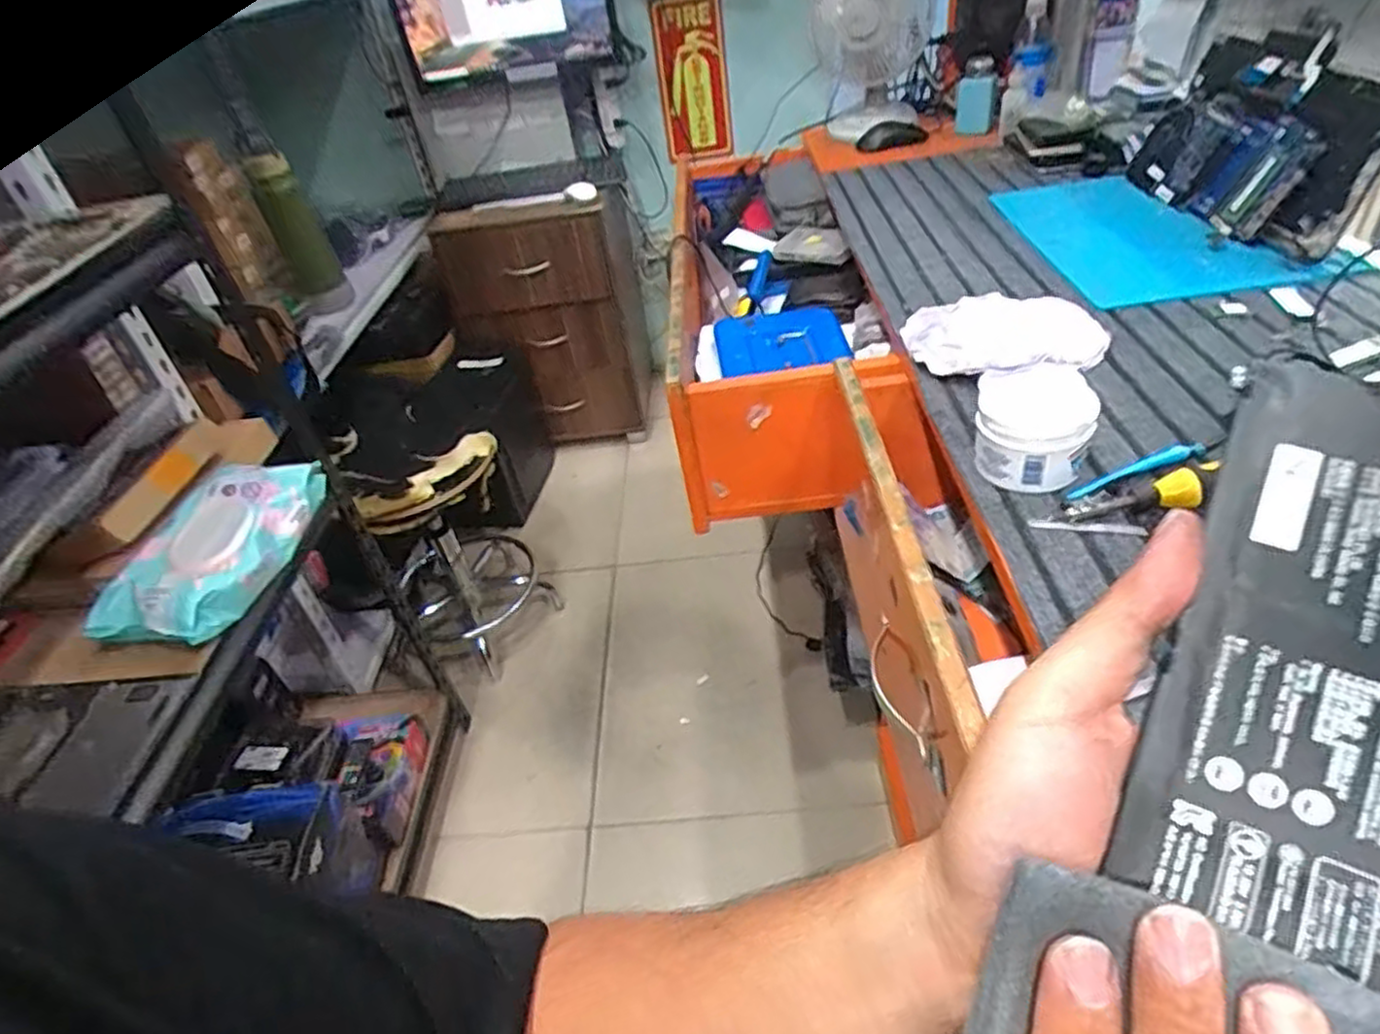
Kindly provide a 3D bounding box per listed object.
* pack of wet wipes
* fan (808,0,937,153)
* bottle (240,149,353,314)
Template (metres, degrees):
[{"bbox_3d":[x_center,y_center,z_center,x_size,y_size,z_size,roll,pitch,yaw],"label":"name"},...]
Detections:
[{"bbox_3d":[-0.528,0.029,0.837,0.145,0.058,0.270,-3,40,9],"label":"pack of wet wipes"},{"bbox_3d":[0.295,-0.779,1.210,0.191,0.271,0.193,1,41,14],"label":"fan"},{"bbox_3d":[-0.737,-0.536,1.404,0.091,0.281,0.102,-25,41,-17],"label":"bottle"}]

